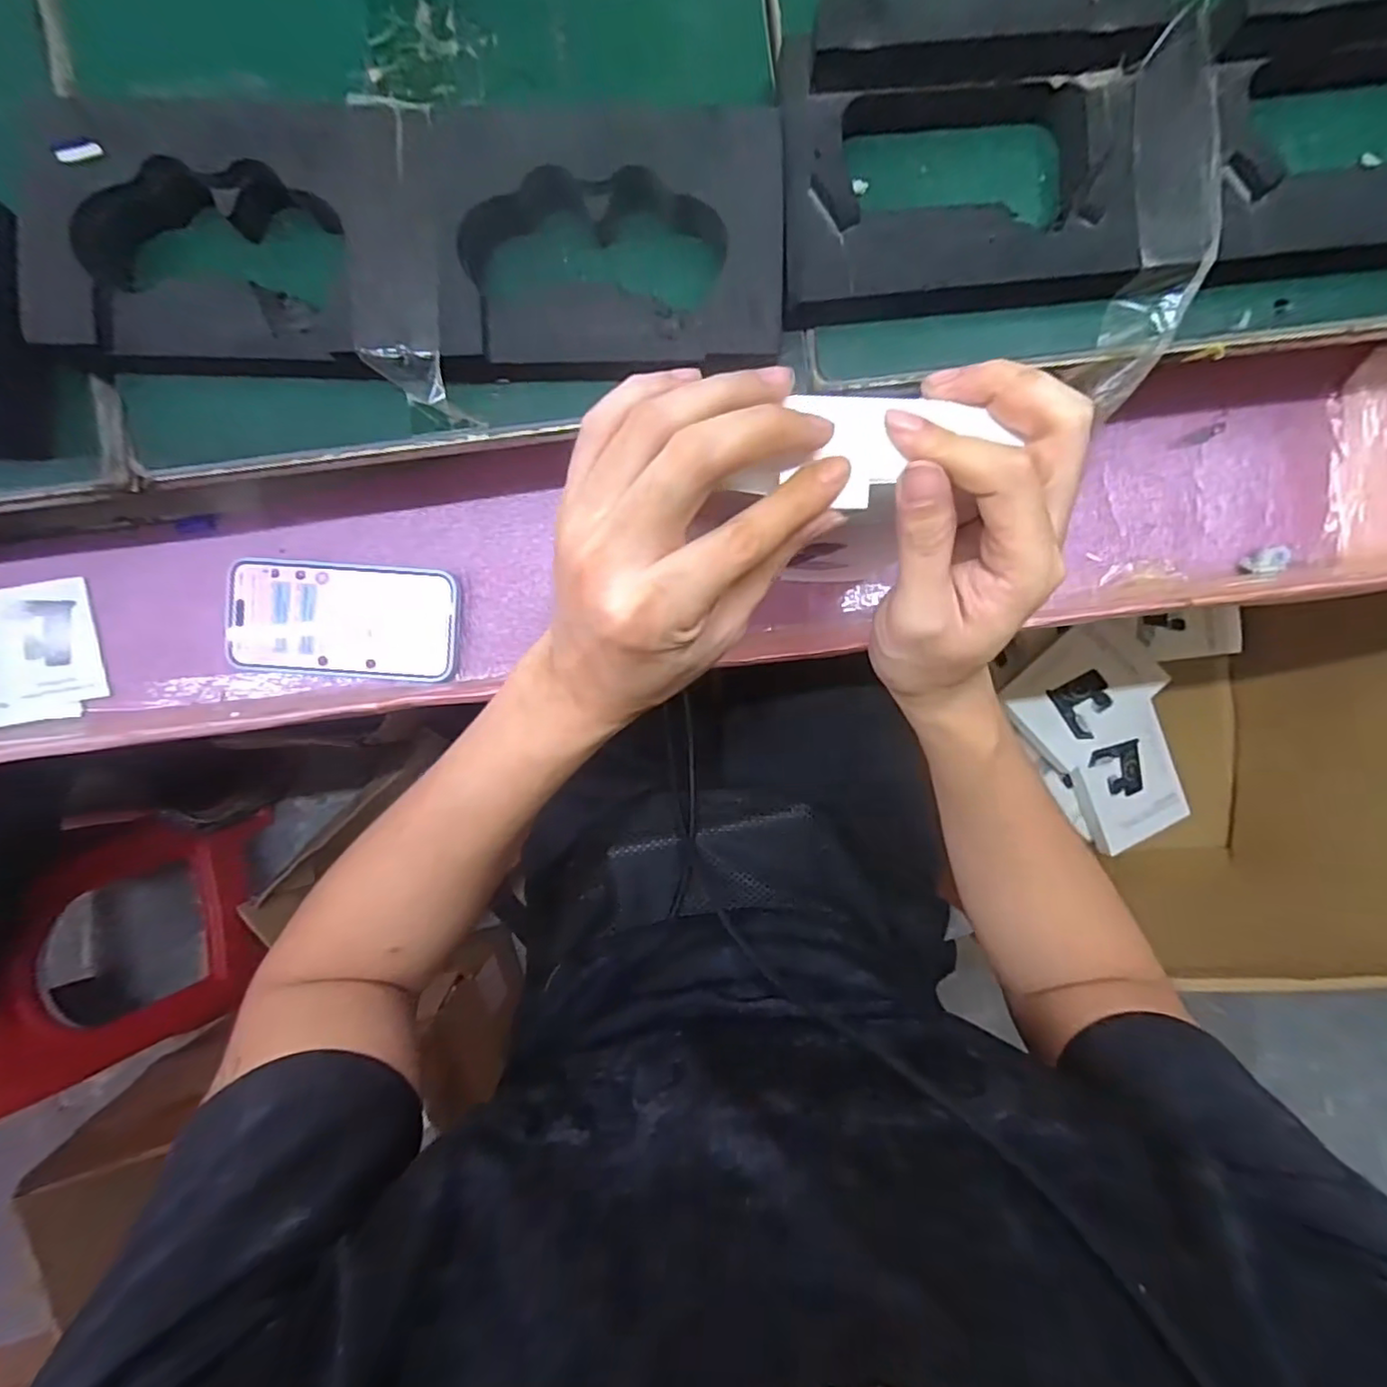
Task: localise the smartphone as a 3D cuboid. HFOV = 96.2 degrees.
[{"bbox_3d":[-0.249,-0.053,0.446,0.159,0.015,0.080,4,91,-1],"label":"smartphone"}]

